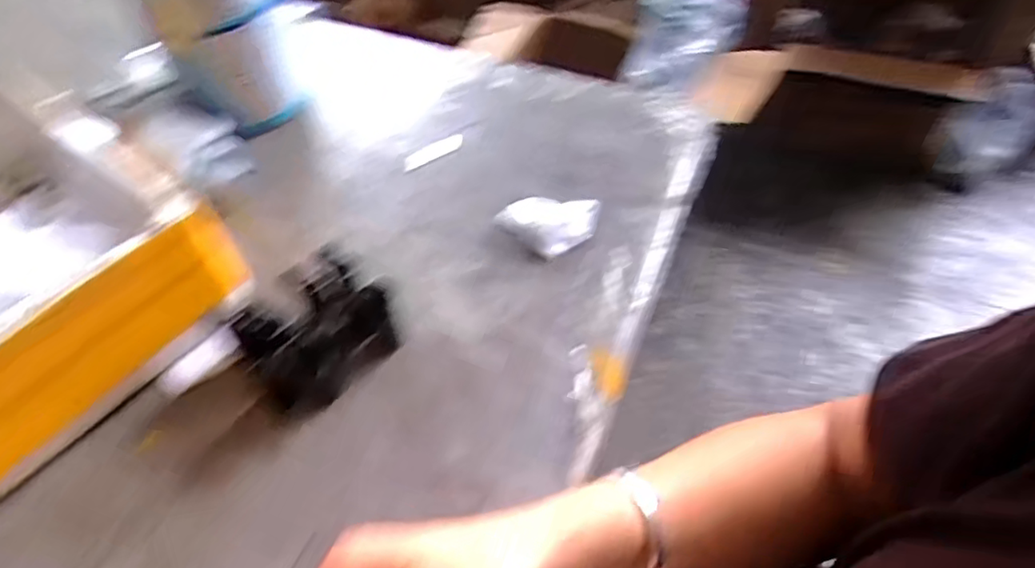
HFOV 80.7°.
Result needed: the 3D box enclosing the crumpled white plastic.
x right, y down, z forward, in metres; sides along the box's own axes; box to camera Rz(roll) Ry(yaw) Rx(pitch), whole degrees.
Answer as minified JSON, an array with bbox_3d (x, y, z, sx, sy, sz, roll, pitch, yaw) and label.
[{"bbox_3d":[0.031,-0.050,0.499,0.084,0.019,0.050,-13,54,-11],"label":"crumpled white plastic"}]

